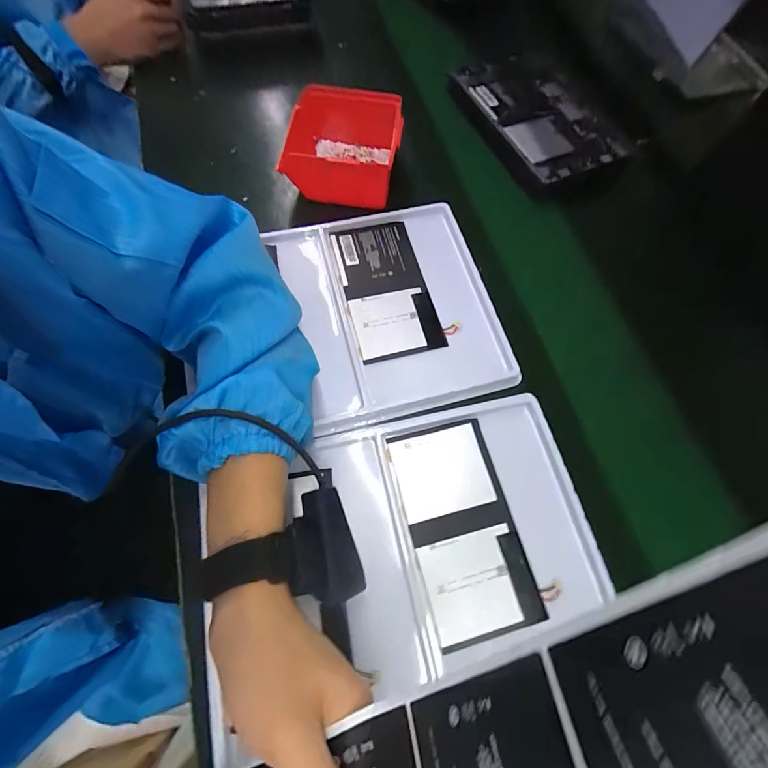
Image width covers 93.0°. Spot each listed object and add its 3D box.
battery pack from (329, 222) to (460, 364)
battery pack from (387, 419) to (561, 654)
[{"bbox_3d":[0.003,-0.108,0.412,0.094,0.010,0.170,-14,71,-8],"label":"battery pack"},{"bbox_3d":[0.069,0.121,0.317,0.092,0.007,0.169,-13,71,-7],"label":"battery pack"}]

